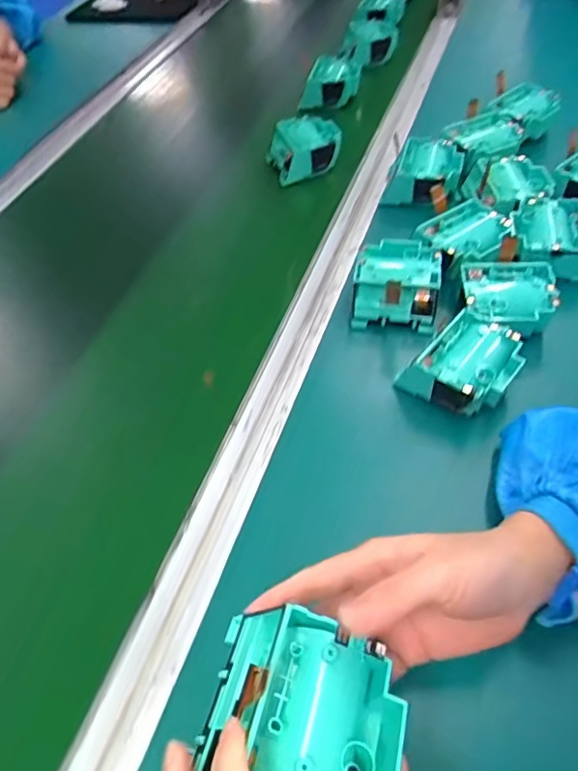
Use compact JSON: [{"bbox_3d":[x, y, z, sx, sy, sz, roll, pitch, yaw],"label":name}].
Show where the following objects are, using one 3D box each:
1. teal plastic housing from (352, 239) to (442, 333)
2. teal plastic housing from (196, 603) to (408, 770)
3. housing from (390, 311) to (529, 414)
[{"bbox_3d":[0.097,-0.092,0.496,0.073,0.042,0.079,4,53,9],"label":"teal plastic housing"},{"bbox_3d":[0.007,0.139,0.235,0.082,0.034,0.071,12,55,14],"label":"teal plastic housing"},{"bbox_3d":[0.138,-0.016,0.427,0.077,0.032,0.068,-39,59,-22],"label":"housing"}]

